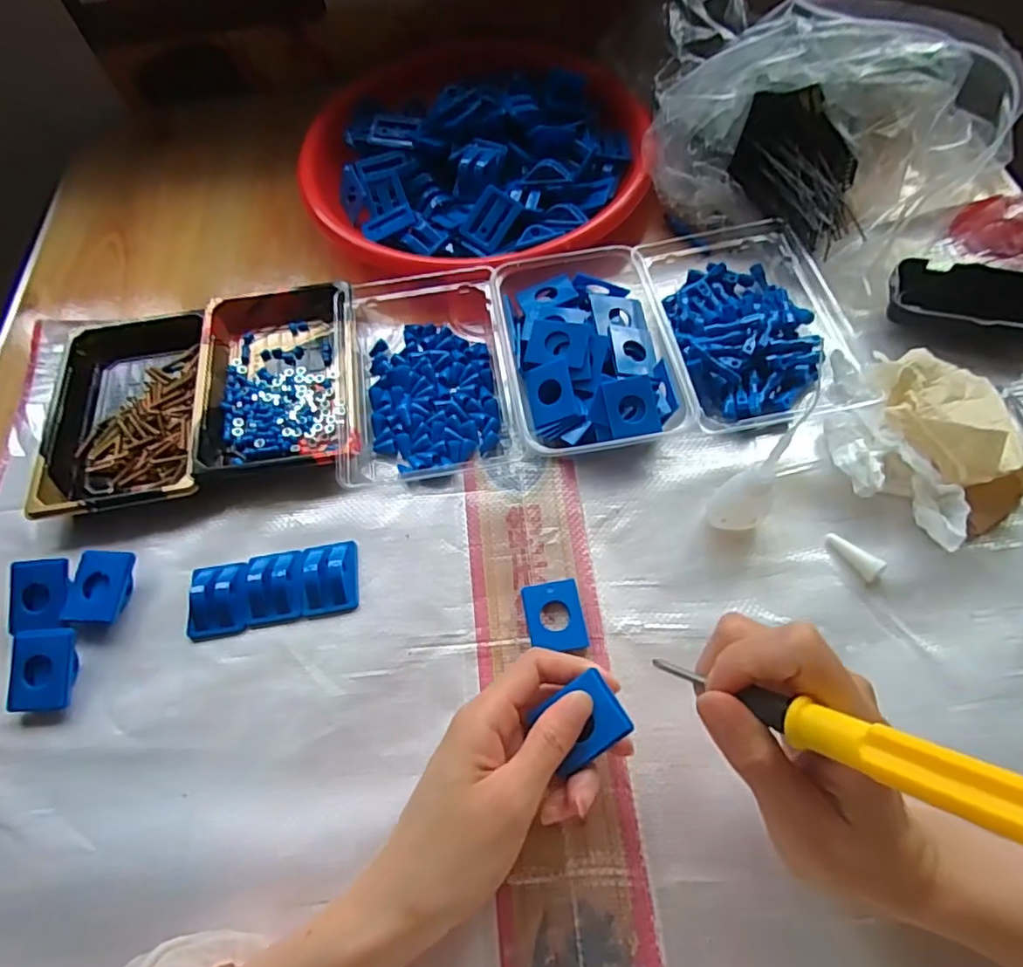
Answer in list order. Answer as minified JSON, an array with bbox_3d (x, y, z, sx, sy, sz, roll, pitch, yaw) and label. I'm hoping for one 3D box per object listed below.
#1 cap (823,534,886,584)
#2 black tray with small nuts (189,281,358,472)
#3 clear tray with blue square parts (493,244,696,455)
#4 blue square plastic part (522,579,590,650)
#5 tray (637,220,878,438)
[{"bbox_3d":[0.200,0.042,0.354,0.012,0.012,0.034,-37,66,-15],"label":"cap"},{"bbox_3d":[-0.168,-0.083,0.436,0.109,0.027,0.170,-9,62,-1],"label":"black tray with small nuts"},{"bbox_3d":[0.050,-0.091,0.420,0.107,0.035,0.161,-12,62,-2],"label":"clear tray with blue square parts"},{"bbox_3d":[0.025,0.077,0.354,0.033,0.006,0.040,-10,62,-1],"label":"blue square plastic part"},{"bbox_3d":[0.169,-0.124,0.432,0.138,0.031,0.183,-6,62,1],"label":"tray"}]

